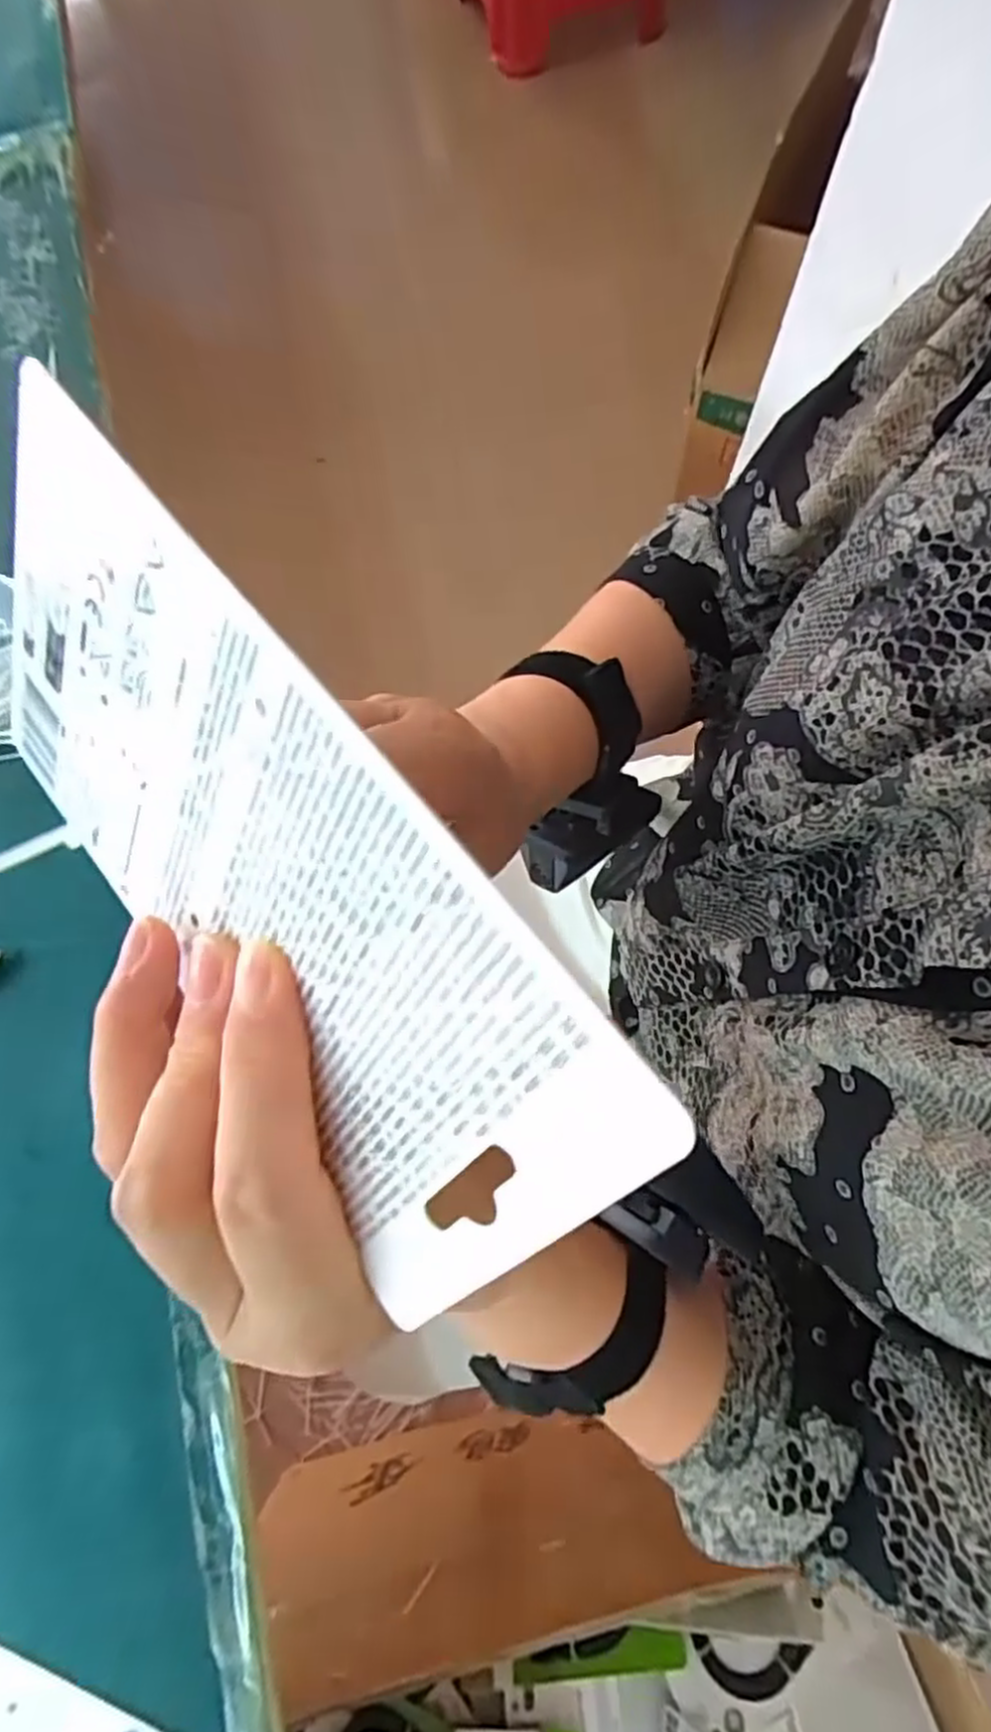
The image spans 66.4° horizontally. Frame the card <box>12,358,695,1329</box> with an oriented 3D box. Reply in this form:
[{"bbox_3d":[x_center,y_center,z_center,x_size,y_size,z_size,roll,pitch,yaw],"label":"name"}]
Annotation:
[{"bbox_3d":[-0.050,-0.002,0.147,0.004,0.094,0.175,-24,67,-46],"label":"card"}]

